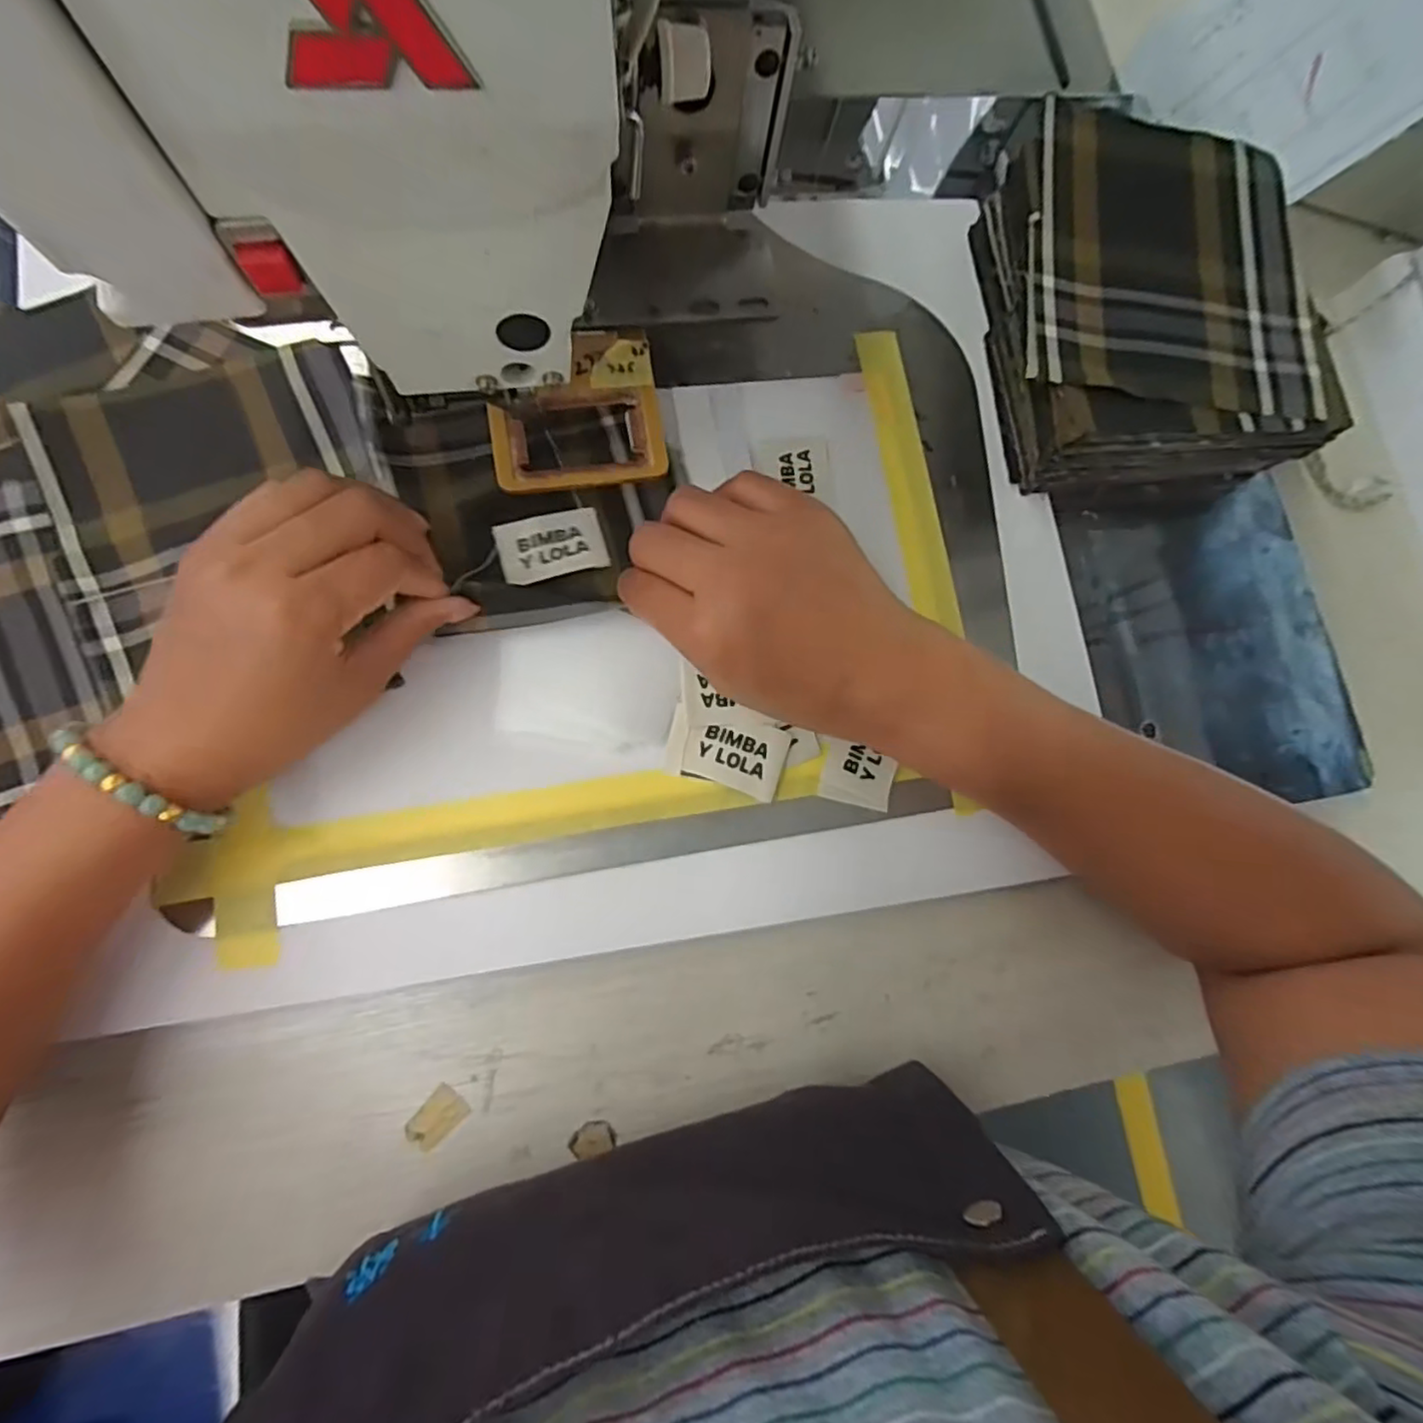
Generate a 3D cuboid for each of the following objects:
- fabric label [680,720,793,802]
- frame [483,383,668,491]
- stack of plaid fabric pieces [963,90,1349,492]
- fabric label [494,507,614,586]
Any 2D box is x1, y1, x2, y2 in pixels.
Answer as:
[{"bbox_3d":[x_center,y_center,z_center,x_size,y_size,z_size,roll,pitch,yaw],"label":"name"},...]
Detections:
[{"bbox_3d":[0.011,0.020,0.310,0.046,0.007,0.033,17,79,-3],"label":"fabric label"},{"bbox_3d":[-0.063,-0.132,0.316,0.083,0.008,0.049,-9,84,-9],"label":"frame"},{"bbox_3d":[0.226,-0.217,0.353,0.158,0.054,0.186,-4,80,-7],"label":"stack of plaid fabric pieces"},{"bbox_3d":[-0.077,-0.081,0.317,0.049,0.004,0.034,-15,74,-8],"label":"fabric label"}]

